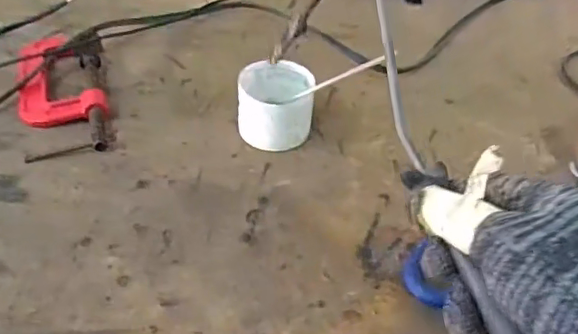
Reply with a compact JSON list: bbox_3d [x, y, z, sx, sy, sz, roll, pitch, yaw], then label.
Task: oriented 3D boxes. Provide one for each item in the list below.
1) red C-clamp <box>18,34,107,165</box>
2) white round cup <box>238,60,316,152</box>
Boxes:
[{"bbox_3d":[-0.208,-0.073,0.533,0.075,0.022,0.173,-9,45,-13],"label":"red C-clamp"},{"bbox_3d":[-0.012,-0.054,0.509,0.066,0.044,0.074,0,44,-4],"label":"white round cup"}]

